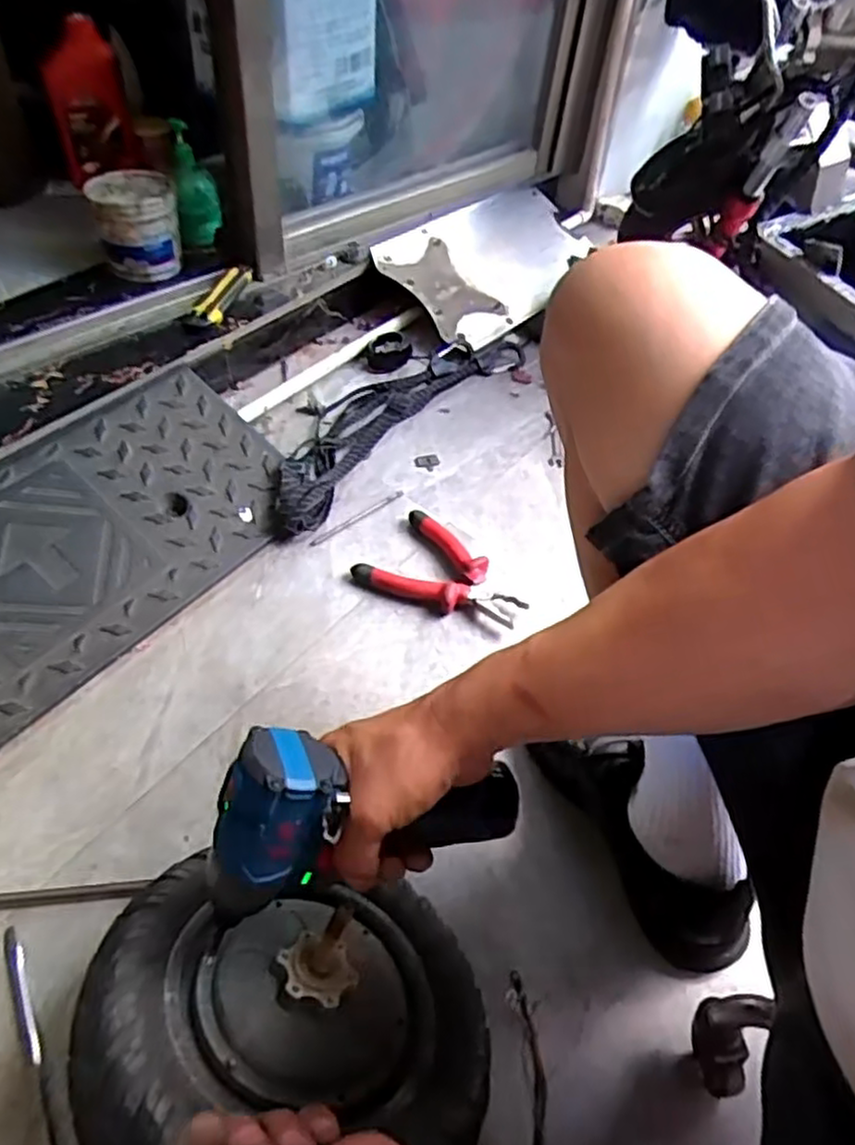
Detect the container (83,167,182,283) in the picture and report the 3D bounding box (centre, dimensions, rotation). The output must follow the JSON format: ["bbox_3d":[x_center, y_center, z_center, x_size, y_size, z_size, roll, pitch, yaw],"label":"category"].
[{"bbox_3d":[-0.403,-0.483,1.015,0.111,0.102,0.095,-14,54,-17],"label":"container"}]

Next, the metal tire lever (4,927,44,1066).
[{"bbox_3d":[-0.307,0.319,0.550,0.014,0.009,0.097,-19,55,-20],"label":"metal tire lever"}]

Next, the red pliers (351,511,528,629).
[{"bbox_3d":[0.016,0.008,0.808,0.176,0.030,0.116,36,56,21],"label":"red pliers"}]

